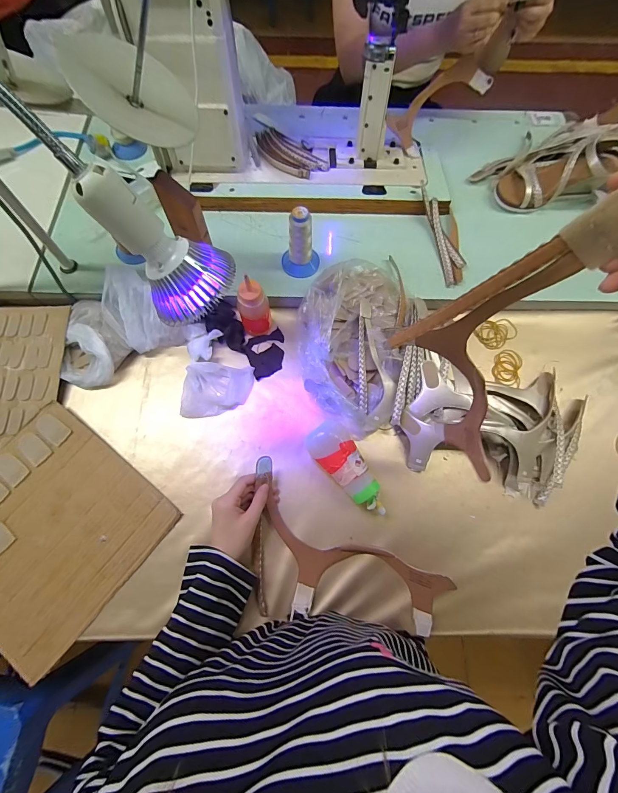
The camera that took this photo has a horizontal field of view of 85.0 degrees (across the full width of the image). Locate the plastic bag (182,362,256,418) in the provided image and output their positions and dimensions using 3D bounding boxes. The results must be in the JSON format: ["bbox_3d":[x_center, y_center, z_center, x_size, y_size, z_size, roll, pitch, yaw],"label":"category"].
[{"bbox_3d":[-0.155,-0.008,0.564,0.104,0.033,0.093,11,71,2],"label":"plastic bag"}]

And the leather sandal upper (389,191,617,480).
[{"bbox_3d":[0.152,-0.027,0.322,0.141,0.326,0.043,28,65,22],"label":"leather sandal upper"}]

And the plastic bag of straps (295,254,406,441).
[{"bbox_3d":[0.069,-0.091,0.550,0.176,0.099,0.284,5,74,0],"label":"plastic bag of straps"}]

